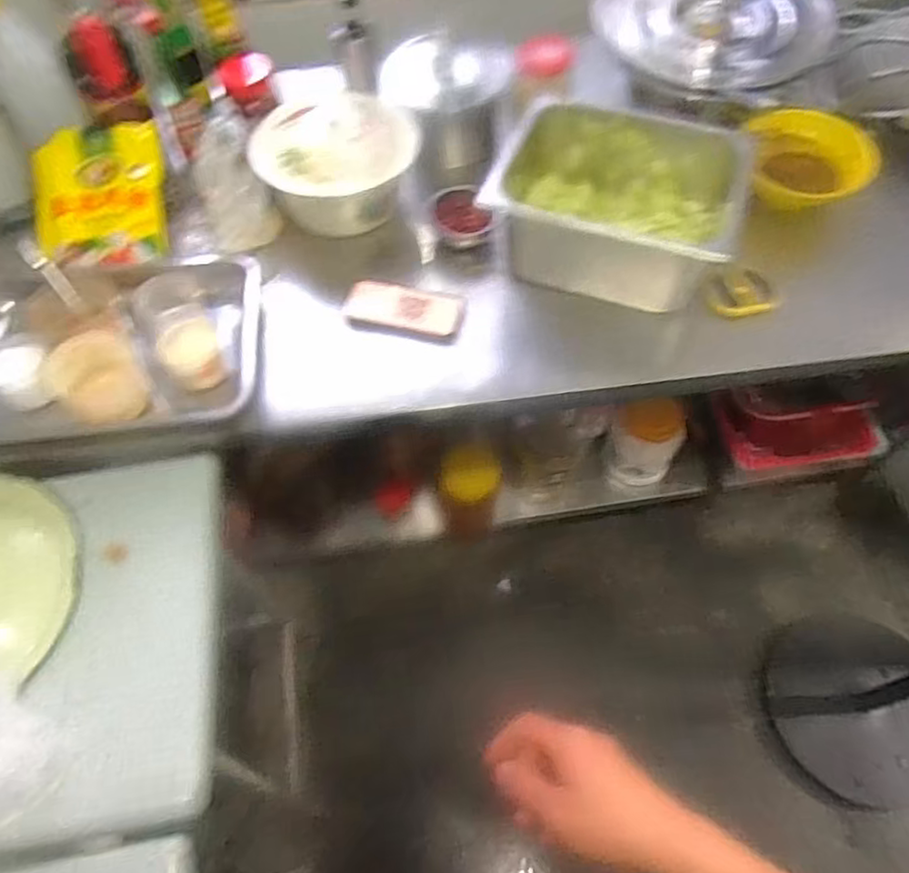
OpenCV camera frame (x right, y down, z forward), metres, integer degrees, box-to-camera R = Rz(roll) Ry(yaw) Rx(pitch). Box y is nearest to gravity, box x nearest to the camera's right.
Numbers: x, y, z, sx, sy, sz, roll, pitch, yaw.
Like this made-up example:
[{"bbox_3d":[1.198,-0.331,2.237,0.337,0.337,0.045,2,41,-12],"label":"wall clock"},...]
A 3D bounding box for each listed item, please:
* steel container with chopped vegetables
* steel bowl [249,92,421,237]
[{"bbox_3d":[0.233,-0.323,0.933,0.333,0.133,0.254,17,61,12],"label":"steel container with chopped vegetables"},{"bbox_3d":[-0.186,-0.414,1.008,0.199,0.124,0.226,25,63,16],"label":"steel bowl"}]

